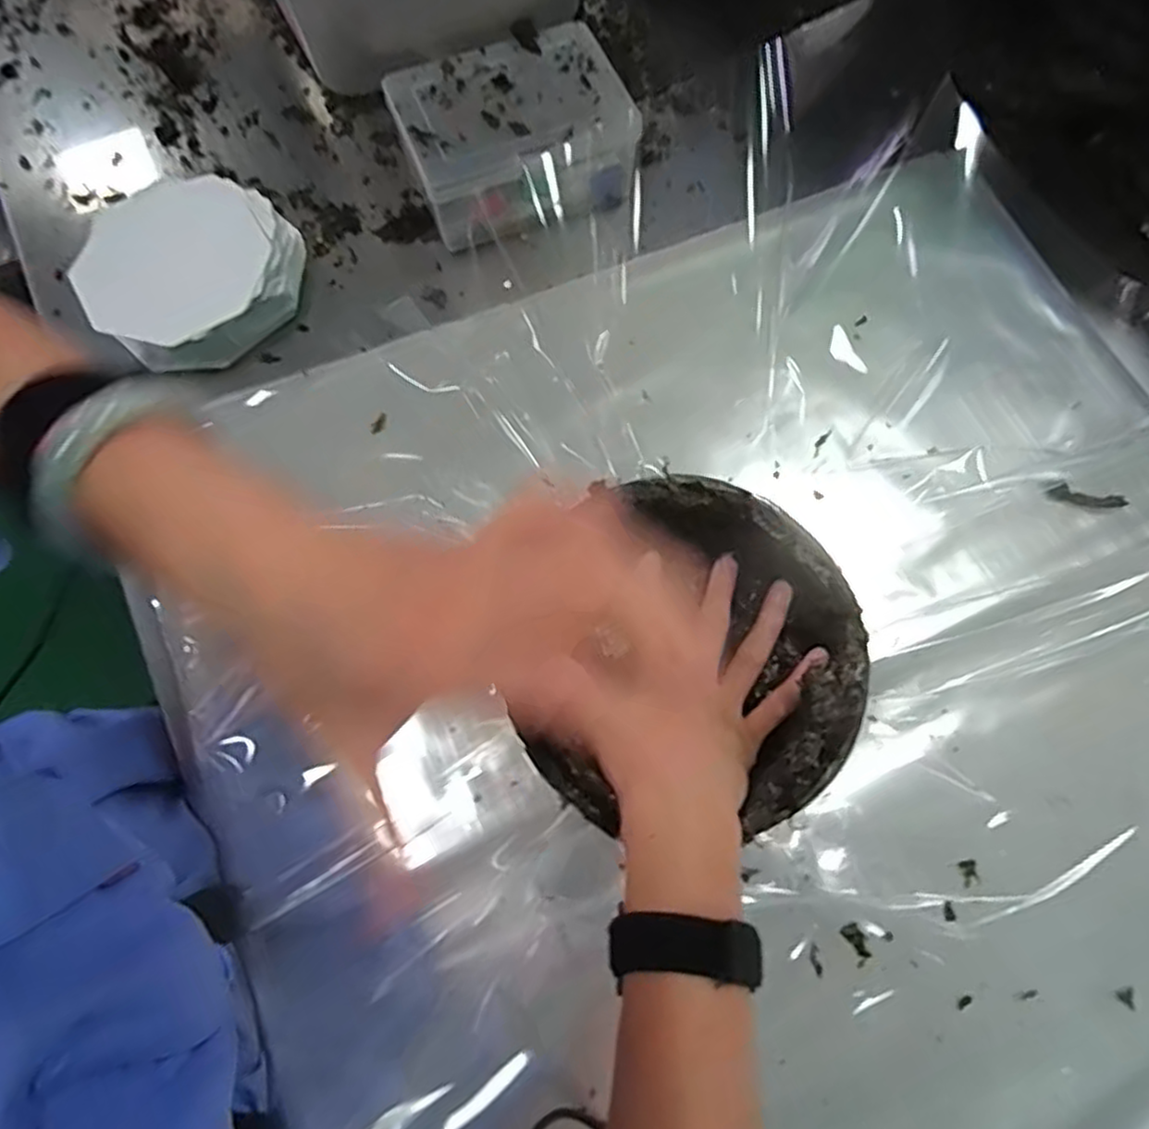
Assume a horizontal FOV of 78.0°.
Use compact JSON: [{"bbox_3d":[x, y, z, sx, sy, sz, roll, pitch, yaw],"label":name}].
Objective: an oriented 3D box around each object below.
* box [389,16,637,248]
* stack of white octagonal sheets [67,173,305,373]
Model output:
[{"bbox_3d":[-0.050,-0.351,0.587,0.181,0.079,0.130,-25,72,-8],"label":"box"},{"bbox_3d":[-0.306,-0.232,0.558,0.160,0.056,0.157,34,74,12],"label":"stack of white octagonal sheets"}]

